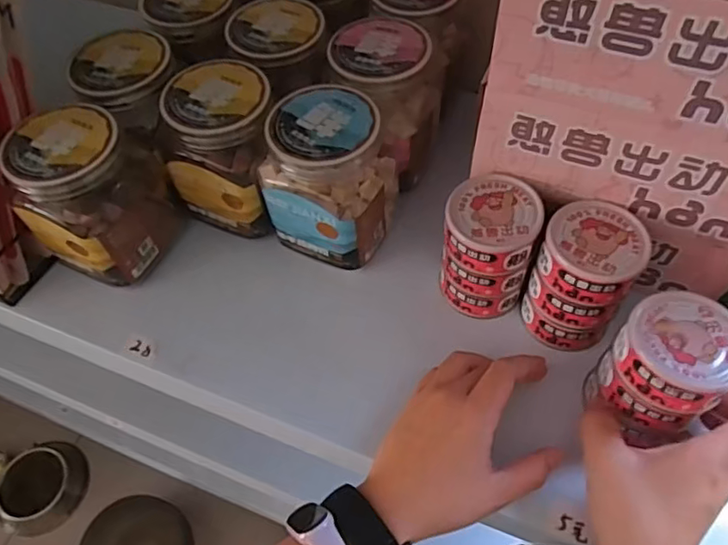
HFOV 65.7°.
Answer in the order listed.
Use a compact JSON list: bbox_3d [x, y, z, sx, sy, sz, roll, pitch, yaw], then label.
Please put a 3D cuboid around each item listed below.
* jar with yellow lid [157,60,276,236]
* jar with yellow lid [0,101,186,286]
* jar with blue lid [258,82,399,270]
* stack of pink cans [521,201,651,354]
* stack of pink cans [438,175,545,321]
[{"bbox_3d":[-0.113,-0.101,0.461,0.083,0.105,0.088,9,59,8],"label":"jar with yellow lid"},{"bbox_3d":[-0.209,-0.061,0.441,0.080,0.113,0.094,17,60,13],"label":"jar with yellow lid"},{"bbox_3d":[-0.025,-0.073,0.437,0.085,0.105,0.081,24,62,17],"label":"jar with blue lid"},{"bbox_3d":[0.152,0.003,0.398,0.061,0.086,0.066,24,62,16],"label":"stack of pink cans"},{"bbox_3d":[0.091,-0.019,0.418,0.063,0.090,0.067,9,59,8],"label":"stack of pink cans"}]

